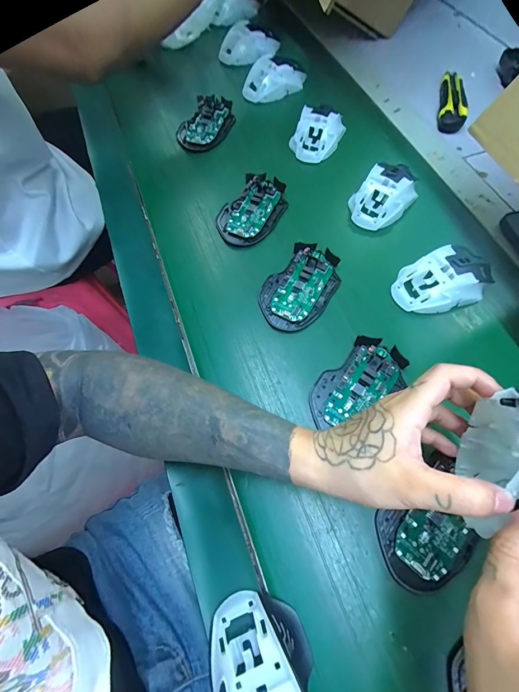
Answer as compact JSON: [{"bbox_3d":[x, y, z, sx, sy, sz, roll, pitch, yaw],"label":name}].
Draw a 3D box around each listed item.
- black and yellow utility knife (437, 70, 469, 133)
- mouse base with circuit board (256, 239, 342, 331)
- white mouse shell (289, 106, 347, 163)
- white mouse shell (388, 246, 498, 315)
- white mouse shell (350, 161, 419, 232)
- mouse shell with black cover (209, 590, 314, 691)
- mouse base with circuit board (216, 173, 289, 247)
[{"bbox_3d":[0.307,-0.389,0.509,0.039,0.016,0.148,14,67,8],"label":"black and yellow utility knife"},{"bbox_3d":[0.049,-0.070,0.375,0.074,0.017,0.113,37,72,17],"label":"mouse base with circuit board"},{"bbox_3d":[0.082,-0.311,0.470,0.064,0.039,0.087,27,70,14],"label":"white mouse shell"},{"bbox_3d":[0.210,-0.074,0.364,0.110,0.038,0.059,-18,66,-6],"label":"white mouse shell"},{"bbox_3d":[0.161,-0.197,0.415,0.096,0.032,0.063,-42,71,-15],"label":"white mouse shell"},{"bbox_3d":[0.006,0.246,0.225,0.069,0.040,0.115,-16,66,-5],"label":"mouse shell with black cover"},{"bbox_3d":[-0.008,-0.182,0.425,0.070,0.024,0.114,27,70,14],"label":"mouse base with circuit board"}]

